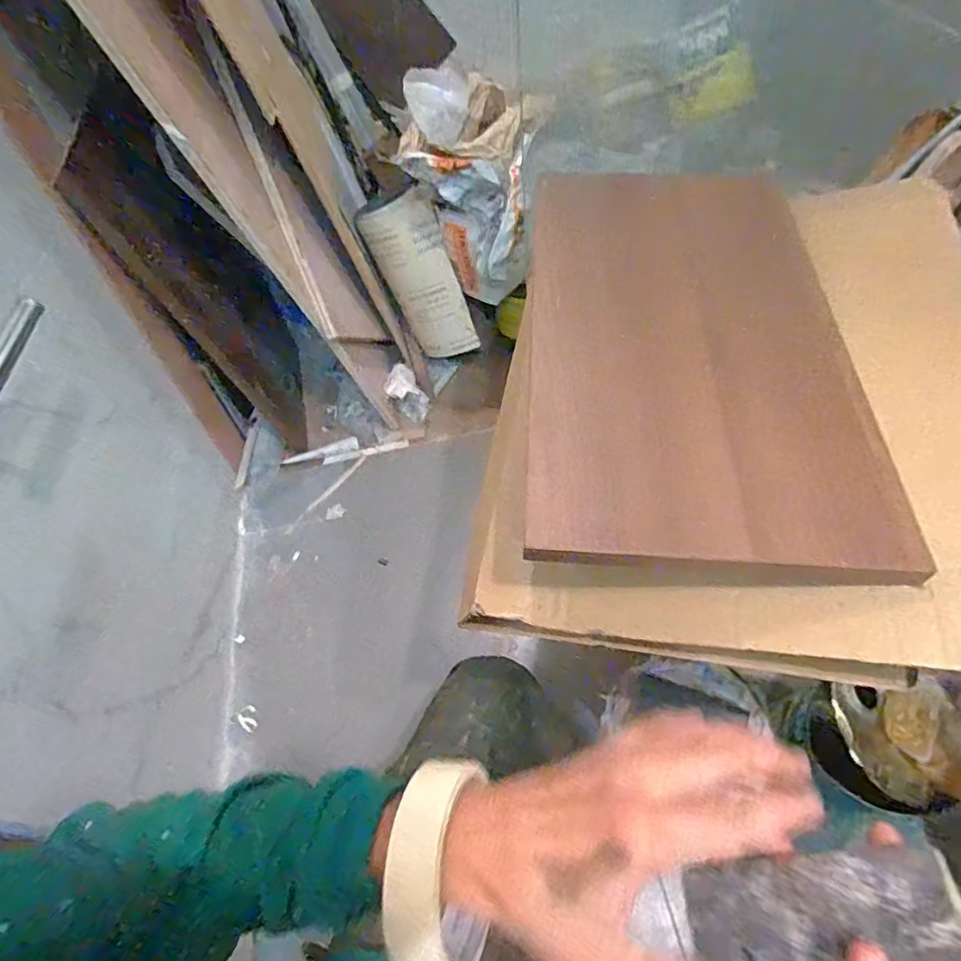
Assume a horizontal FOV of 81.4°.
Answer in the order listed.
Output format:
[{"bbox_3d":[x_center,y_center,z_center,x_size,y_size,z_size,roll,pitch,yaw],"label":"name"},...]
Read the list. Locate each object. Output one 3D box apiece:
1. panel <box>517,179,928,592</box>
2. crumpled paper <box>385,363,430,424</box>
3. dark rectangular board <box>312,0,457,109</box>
[{"bbox_3d":[0.180,-0.137,0.491,0.260,0.016,0.461,3,58,5],"label":"panel"},{"bbox_3d":[-0.160,-0.191,1.198,0.081,0.083,0.129,-17,54,-5],"label":"crumpled paper"},{"bbox_3d":[-0.229,-1.062,1.294,0.023,0.289,0.245,21,75,54],"label":"dark rectangular board"}]

